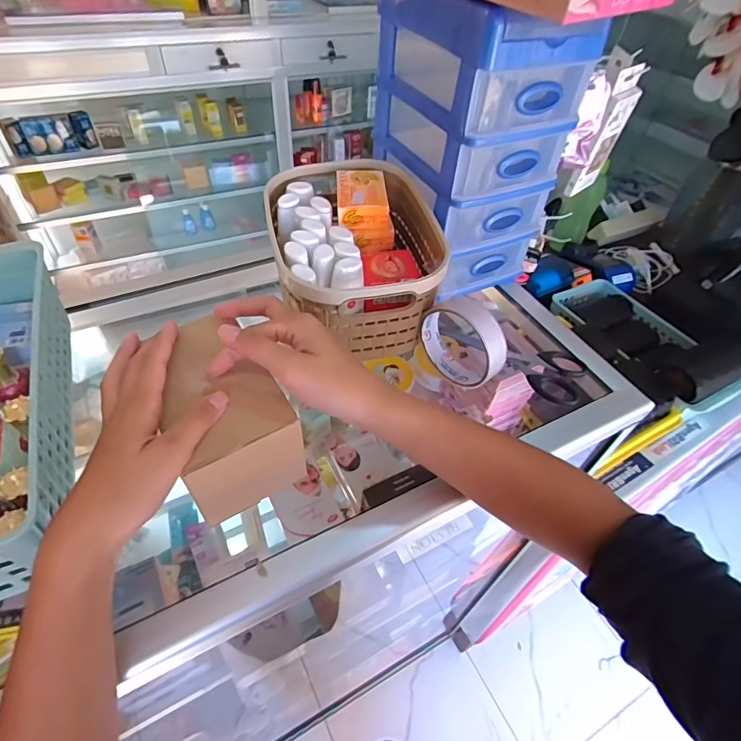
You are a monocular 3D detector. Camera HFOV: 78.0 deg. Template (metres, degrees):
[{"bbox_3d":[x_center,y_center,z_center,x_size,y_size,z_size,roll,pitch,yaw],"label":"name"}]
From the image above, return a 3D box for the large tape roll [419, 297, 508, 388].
[{"bbox_3d":[0.086,-0.026,0.423,0.028,0.081,0.087,-31,57,-29],"label":"large tape roll"}]

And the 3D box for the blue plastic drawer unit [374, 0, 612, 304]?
[{"bbox_3d":[0.095,-0.242,0.486,0.132,0.260,0.169,-22,53,-22],"label":"blue plastic drawer unit"}]

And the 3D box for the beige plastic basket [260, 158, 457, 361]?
[{"bbox_3d":[-0.016,-0.117,0.470,0.151,0.095,0.191,-7,49,-11],"label":"beige plastic basket"}]

